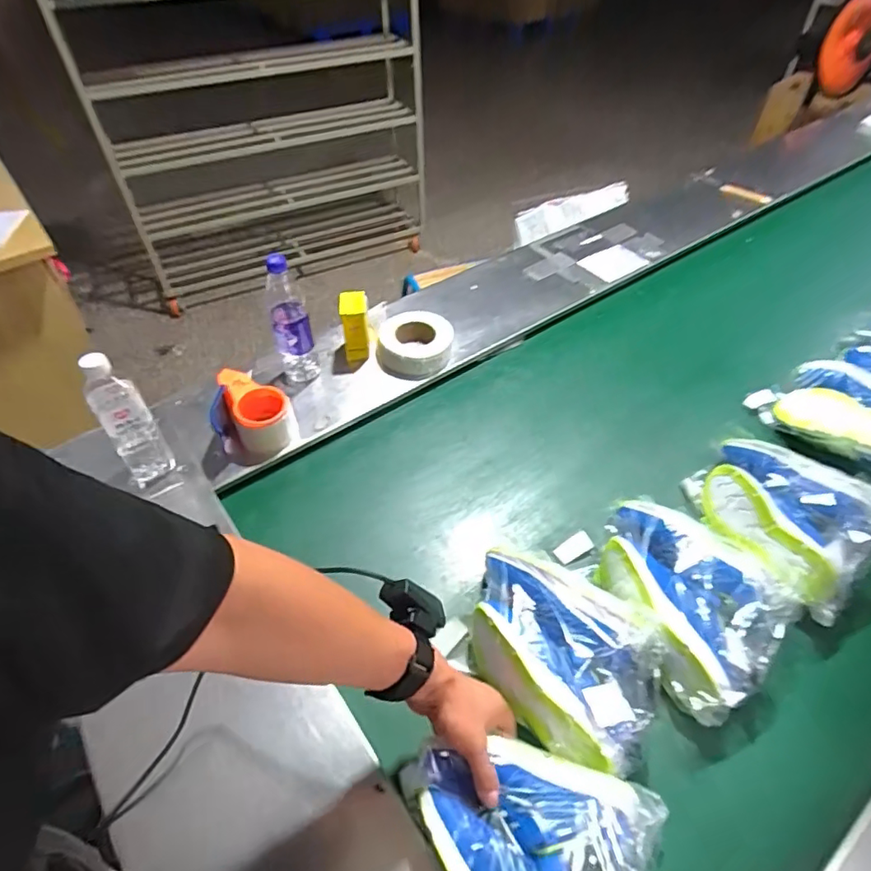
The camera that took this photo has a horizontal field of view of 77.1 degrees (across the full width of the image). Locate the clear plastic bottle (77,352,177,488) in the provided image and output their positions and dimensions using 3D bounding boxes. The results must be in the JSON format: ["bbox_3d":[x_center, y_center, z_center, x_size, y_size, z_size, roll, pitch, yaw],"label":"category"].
[{"bbox_3d":[-0.433,-0.021,0.769,0.062,0.217,0.055,-26,49,-22],"label":"clear plastic bottle"}]

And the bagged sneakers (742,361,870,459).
[{"bbox_3d":[0.653,-0.035,0.874,0.162,0.110,0.247,-20,47,-17],"label":"bagged sneakers"}]

